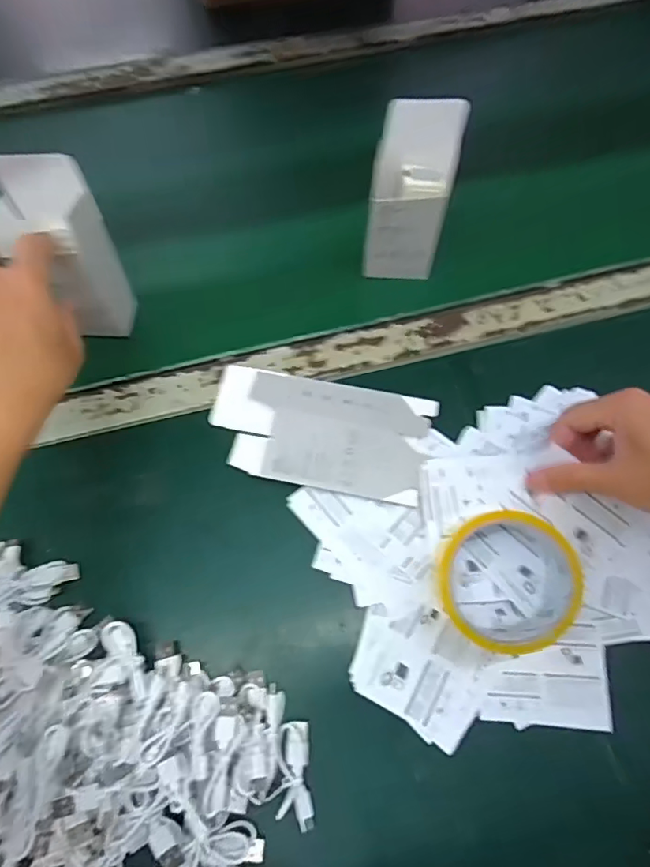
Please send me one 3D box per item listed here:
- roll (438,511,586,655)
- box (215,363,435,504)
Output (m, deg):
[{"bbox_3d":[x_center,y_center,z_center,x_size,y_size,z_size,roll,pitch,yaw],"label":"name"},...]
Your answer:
[{"bbox_3d":[0.127,0.106,0.377,0.094,0.048,0.100,-35,76,-2],"label":"roll"},{"bbox_3d":[-0.007,-0.003,0.451,0.185,0.015,0.096,12,67,4],"label":"box"}]

